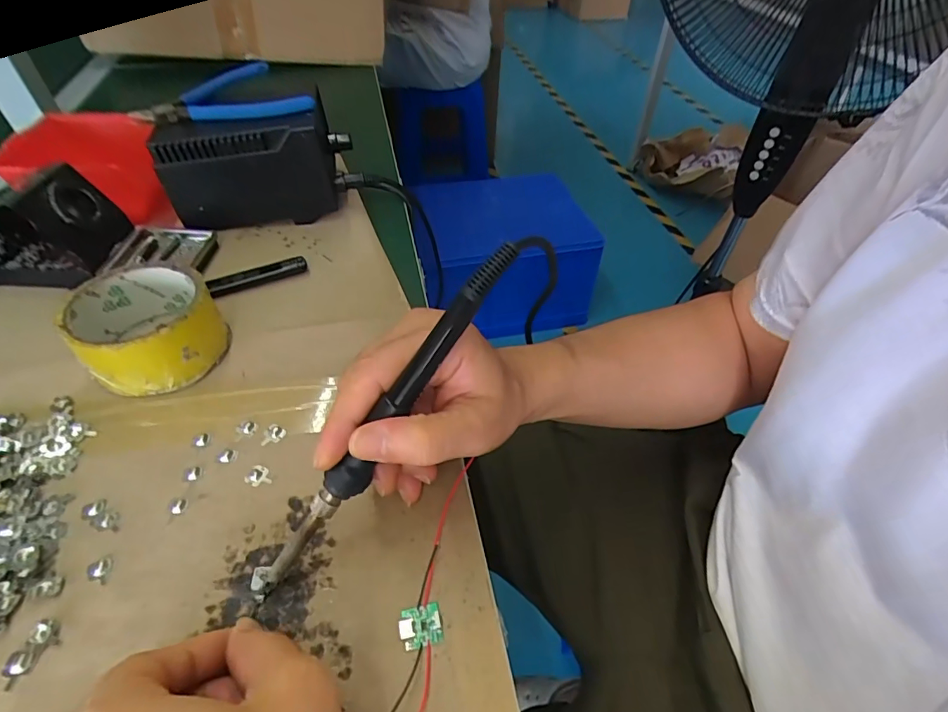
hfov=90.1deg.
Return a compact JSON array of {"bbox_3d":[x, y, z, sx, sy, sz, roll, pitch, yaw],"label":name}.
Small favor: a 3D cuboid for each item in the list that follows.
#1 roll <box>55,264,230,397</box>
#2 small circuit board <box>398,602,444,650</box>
[{"bbox_3d":[-0.220,-0.019,0.323,0.082,0.048,0.082,1,48,-2],"label":"roll"},{"bbox_3d":[-0.026,0.129,0.227,0.020,0.004,0.017,-9,49,-11],"label":"small circuit board"}]

